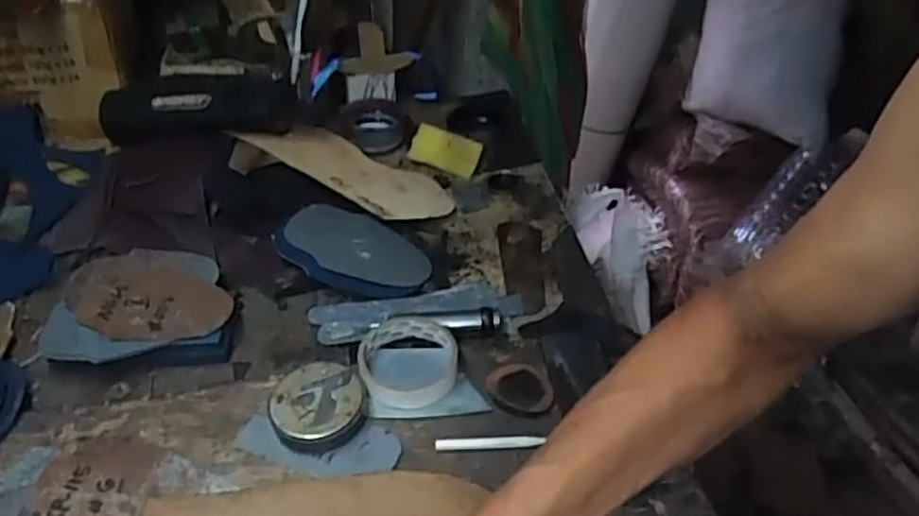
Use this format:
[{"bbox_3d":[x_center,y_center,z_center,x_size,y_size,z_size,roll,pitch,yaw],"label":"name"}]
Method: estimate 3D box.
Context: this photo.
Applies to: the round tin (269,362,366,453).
[{"bbox_3d":[-0.116,0.123,0.574,0.076,0.029,0.070,0,41,0],"label":"round tin"}]

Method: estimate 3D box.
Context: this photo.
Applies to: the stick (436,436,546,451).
[{"bbox_3d":[0.024,0.148,0.558,0.085,0.009,0.009,-2,41,-3],"label":"stick"}]

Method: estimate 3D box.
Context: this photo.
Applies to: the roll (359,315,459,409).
[{"bbox_3d":[-0.044,0.088,0.608,0.082,0.026,0.087,0,41,0],"label":"roll"}]

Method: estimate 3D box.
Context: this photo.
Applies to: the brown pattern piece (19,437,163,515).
[{"bbox_3d":[-0.279,0.177,0.526,0.086,0.008,0.091,0,41,-1],"label":"brown pattern piece"}]

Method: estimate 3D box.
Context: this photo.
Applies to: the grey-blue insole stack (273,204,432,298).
[{"bbox_3d":[-0.112,-0.006,0.731,0.158,0.030,0.097,11,42,12],"label":"grey-blue insole stack"}]

